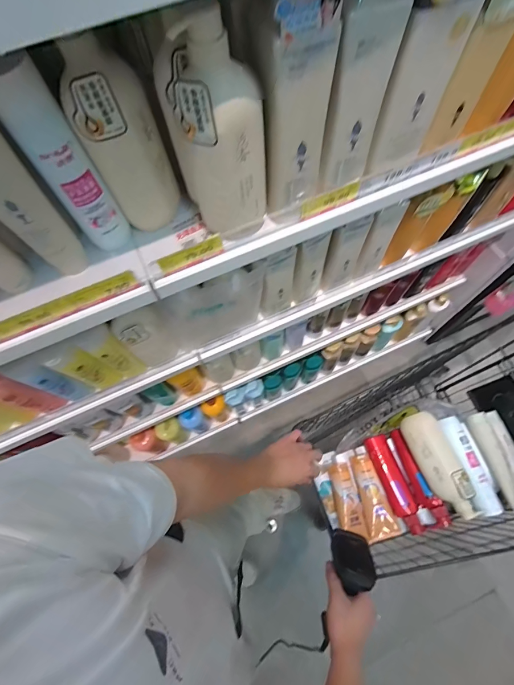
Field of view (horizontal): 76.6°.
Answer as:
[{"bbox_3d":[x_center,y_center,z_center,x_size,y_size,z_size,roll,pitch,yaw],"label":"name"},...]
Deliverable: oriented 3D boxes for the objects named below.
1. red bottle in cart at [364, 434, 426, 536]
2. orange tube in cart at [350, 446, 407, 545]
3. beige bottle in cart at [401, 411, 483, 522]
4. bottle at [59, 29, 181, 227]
[{"bbox_3d":[0.347,0.349,0.816,0.065,0.043,0.230,-20,68,-5],"label":"red bottle in cart"},{"bbox_3d":[0.290,0.378,0.819,0.083,0.049,0.213,-16,68,-4],"label":"orange tube in cart"},{"bbox_3d":[0.438,0.282,0.769,0.089,0.062,0.240,-19,68,-5],"label":"beige bottle in cart"},{"bbox_3d":[-0.148,-0.226,0.384,0.083,0.209,0.045,-20,68,-5],"label":"bottle"}]

